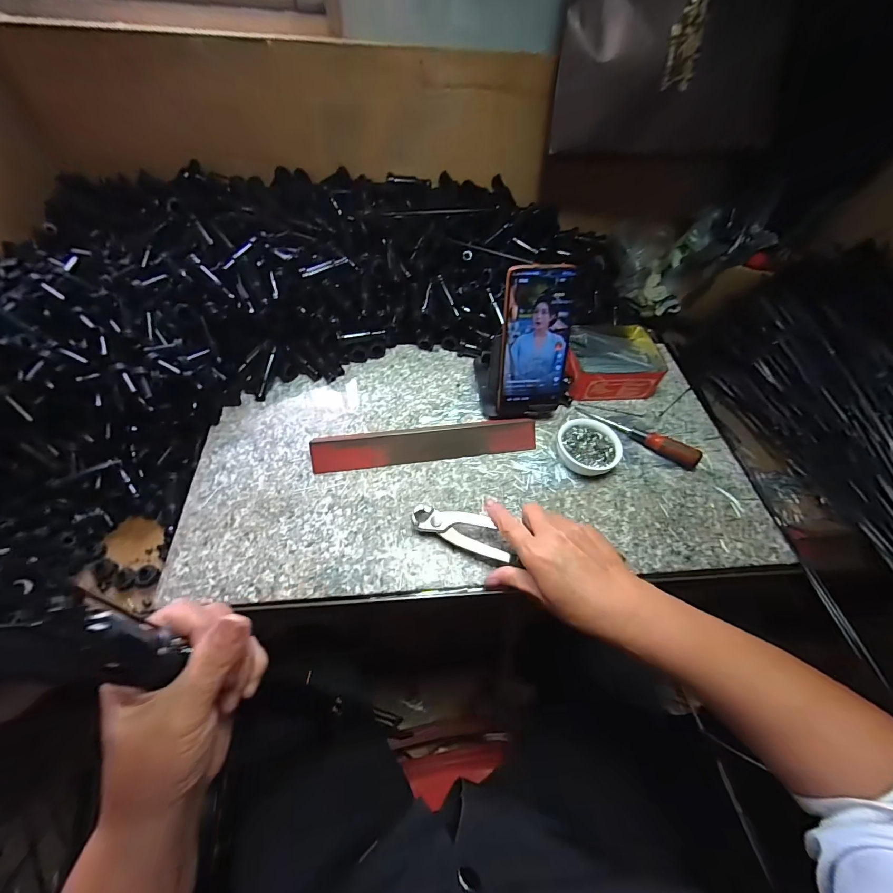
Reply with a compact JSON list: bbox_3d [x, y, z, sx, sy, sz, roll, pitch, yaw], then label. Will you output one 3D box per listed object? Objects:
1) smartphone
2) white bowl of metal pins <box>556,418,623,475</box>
[{"bbox_3d":[0.101,-0.116,0.440,0.077,0.164,0.009,-4,31,-7],"label":"smartphone"},{"bbox_3d":[0.165,0.002,0.459,0.070,0.028,0.070,2,54,-3],"label":"white bowl of metal pins"}]

